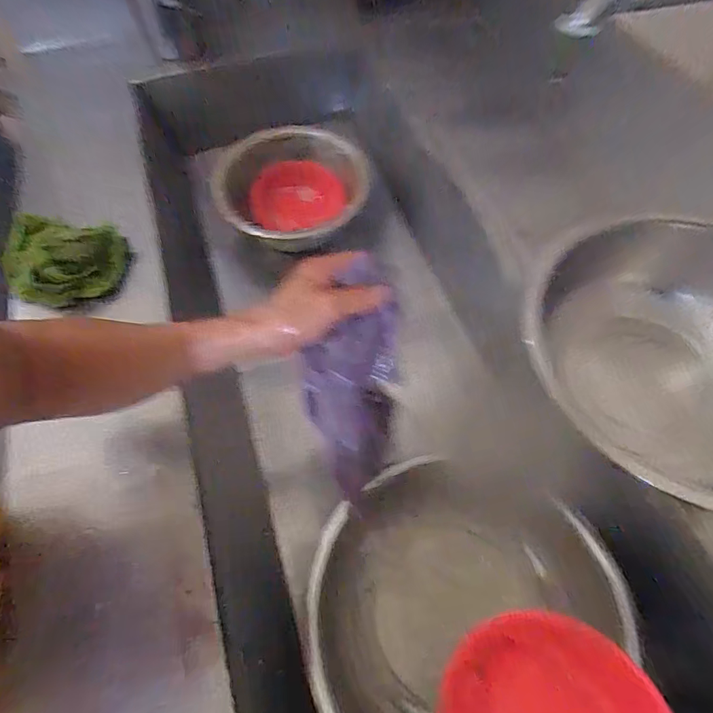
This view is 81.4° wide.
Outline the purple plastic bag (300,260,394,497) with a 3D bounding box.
[{"bbox_3d":[-0.007,0.044,0.438,0.088,0.282,0.017,-4,32,-9],"label":"purple plastic bag"}]

